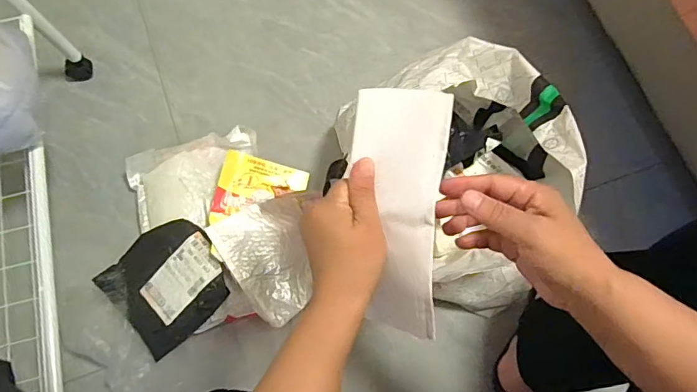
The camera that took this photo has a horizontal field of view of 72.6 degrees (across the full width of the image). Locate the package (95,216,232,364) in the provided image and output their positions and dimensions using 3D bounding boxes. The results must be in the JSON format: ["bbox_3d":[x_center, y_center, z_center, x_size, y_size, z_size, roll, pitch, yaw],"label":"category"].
[{"bbox_3d":[-0.272,0.128,0.713,0.163,0.020,0.167,-41,78,-9],"label":"package"}]

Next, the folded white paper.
[{"bbox_3d":[0.046,0.018,0.383,0.070,0.041,0.202,-4,103,0],"label":"folded white paper"}]

